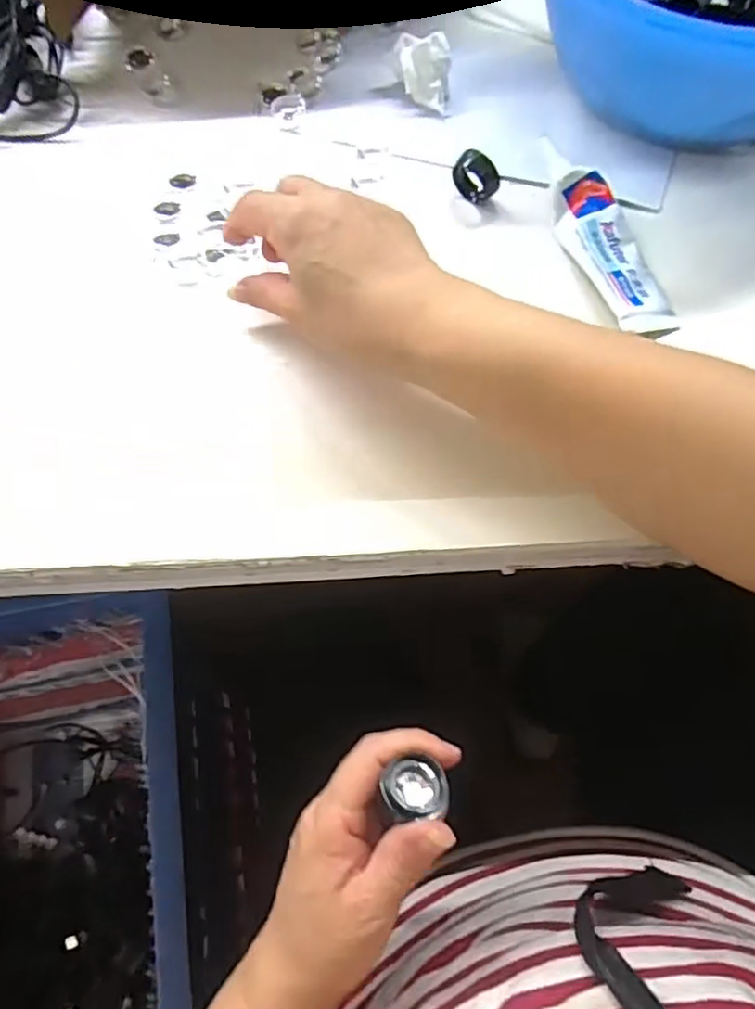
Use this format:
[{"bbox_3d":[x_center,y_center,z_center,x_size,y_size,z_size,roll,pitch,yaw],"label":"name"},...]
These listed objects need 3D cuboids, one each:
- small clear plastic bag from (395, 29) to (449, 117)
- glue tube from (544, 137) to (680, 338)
[{"bbox_3d":[0.029,-0.274,0.410,0.034,0.034,0.024,-1,66,1],"label":"small clear plastic bag"},{"bbox_3d":[0.126,-0.154,0.357,0.035,0.018,0.134,-15,66,-5],"label":"glue tube"}]

